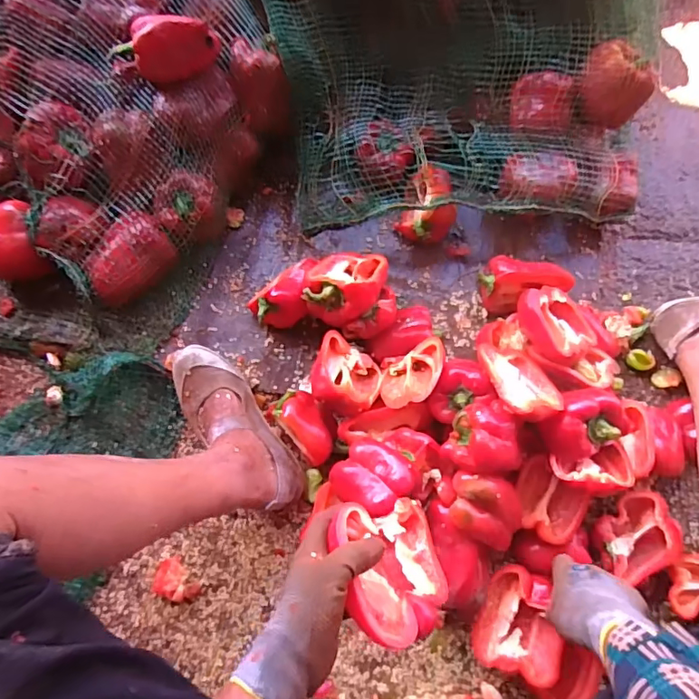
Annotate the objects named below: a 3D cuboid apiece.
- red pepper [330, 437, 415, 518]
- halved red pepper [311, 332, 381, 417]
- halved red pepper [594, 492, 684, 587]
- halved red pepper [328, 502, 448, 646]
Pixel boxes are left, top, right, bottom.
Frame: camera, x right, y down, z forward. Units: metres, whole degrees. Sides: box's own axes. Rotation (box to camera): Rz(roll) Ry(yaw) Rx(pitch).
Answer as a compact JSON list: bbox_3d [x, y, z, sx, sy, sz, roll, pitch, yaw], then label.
[{"bbox_3d":[0.025,0.144,0.582,0.084,0.046,0.080,41,75,12],"label":"red pepper"},{"bbox_3d":[-0.005,0.034,0.641,0.086,0.067,0.090,0,71,-1],"label":"halved red pepper"},{"bbox_3d":[0.352,0.227,0.631,0.105,0.038,0.076,-35,75,-12],"label":"halved red pepper"},{"bbox_3d":[0.037,0.185,0.443,0.085,0.078,0.108,-12,71,-5],"label":"halved red pepper"}]

